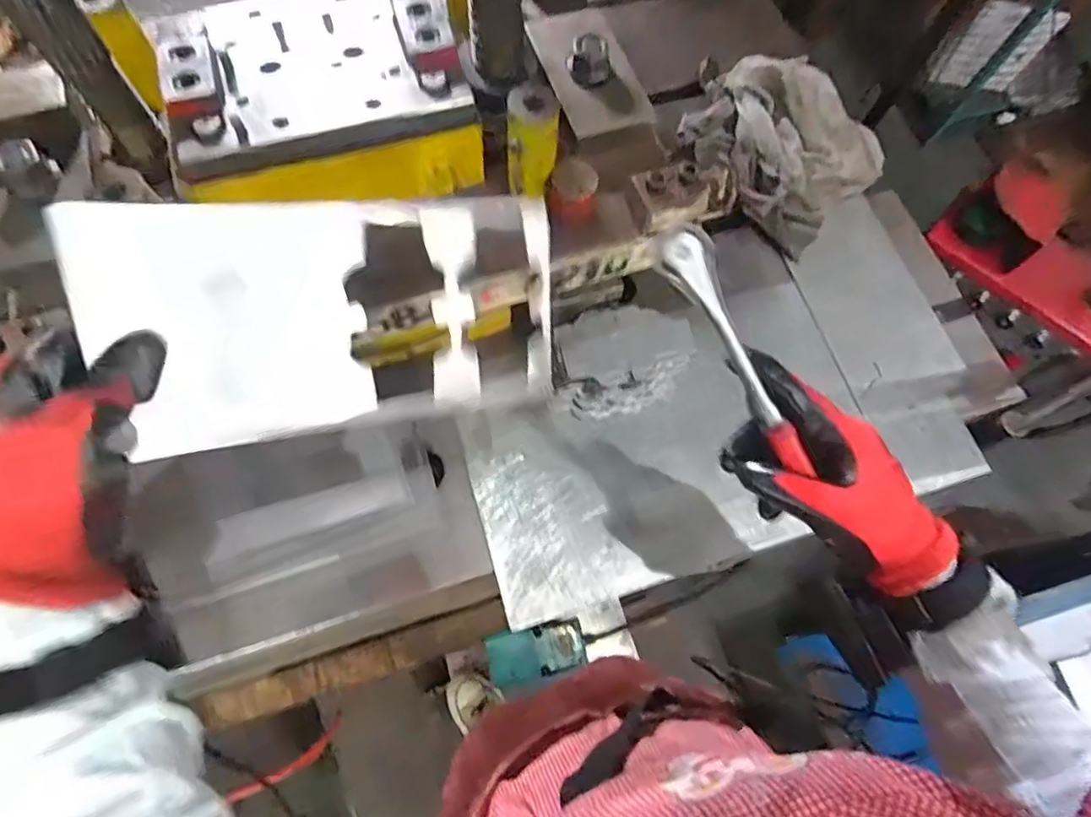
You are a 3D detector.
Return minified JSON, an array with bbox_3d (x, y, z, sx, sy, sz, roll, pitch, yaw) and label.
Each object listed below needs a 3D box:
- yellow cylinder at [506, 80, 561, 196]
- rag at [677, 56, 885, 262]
[{"bbox_3d":[-0.010,-0.211,0.483,0.038,0.085,0.033,3,42,-1],"label":"yellow cylinder"},{"bbox_3d":[0.274,-0.315,0.702,0.182,0.068,0.231,-34,73,-14],"label":"rag"}]

